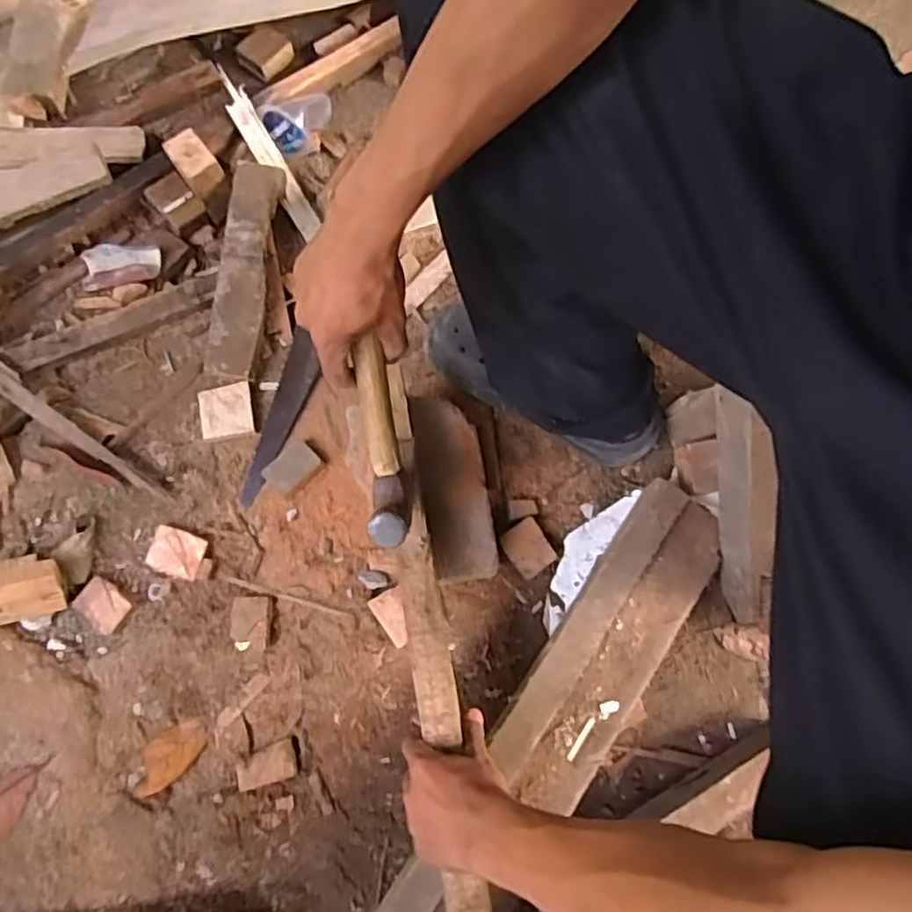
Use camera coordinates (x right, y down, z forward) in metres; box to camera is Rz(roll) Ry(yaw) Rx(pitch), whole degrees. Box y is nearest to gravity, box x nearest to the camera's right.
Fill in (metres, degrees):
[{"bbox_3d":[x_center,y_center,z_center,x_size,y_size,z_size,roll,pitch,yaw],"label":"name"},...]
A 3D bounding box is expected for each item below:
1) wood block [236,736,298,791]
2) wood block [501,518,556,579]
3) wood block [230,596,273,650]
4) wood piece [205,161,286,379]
[{"bbox_3d":[-0.190,0.309,0.698,0.059,0.009,0.036,-15,75,-5],"label":"wood block"},{"bbox_3d":[0.077,0.099,0.747,0.044,0.026,0.054,-31,77,-9],"label":"wood block"},{"bbox_3d":[-0.214,0.175,0.731,0.041,0.022,0.052,1,74,-1],"label":"wood block"},{"bbox_3d":[-0.239,-0.210,0.784,0.051,0.025,0.242,8,86,1],"label":"wood piece"}]

